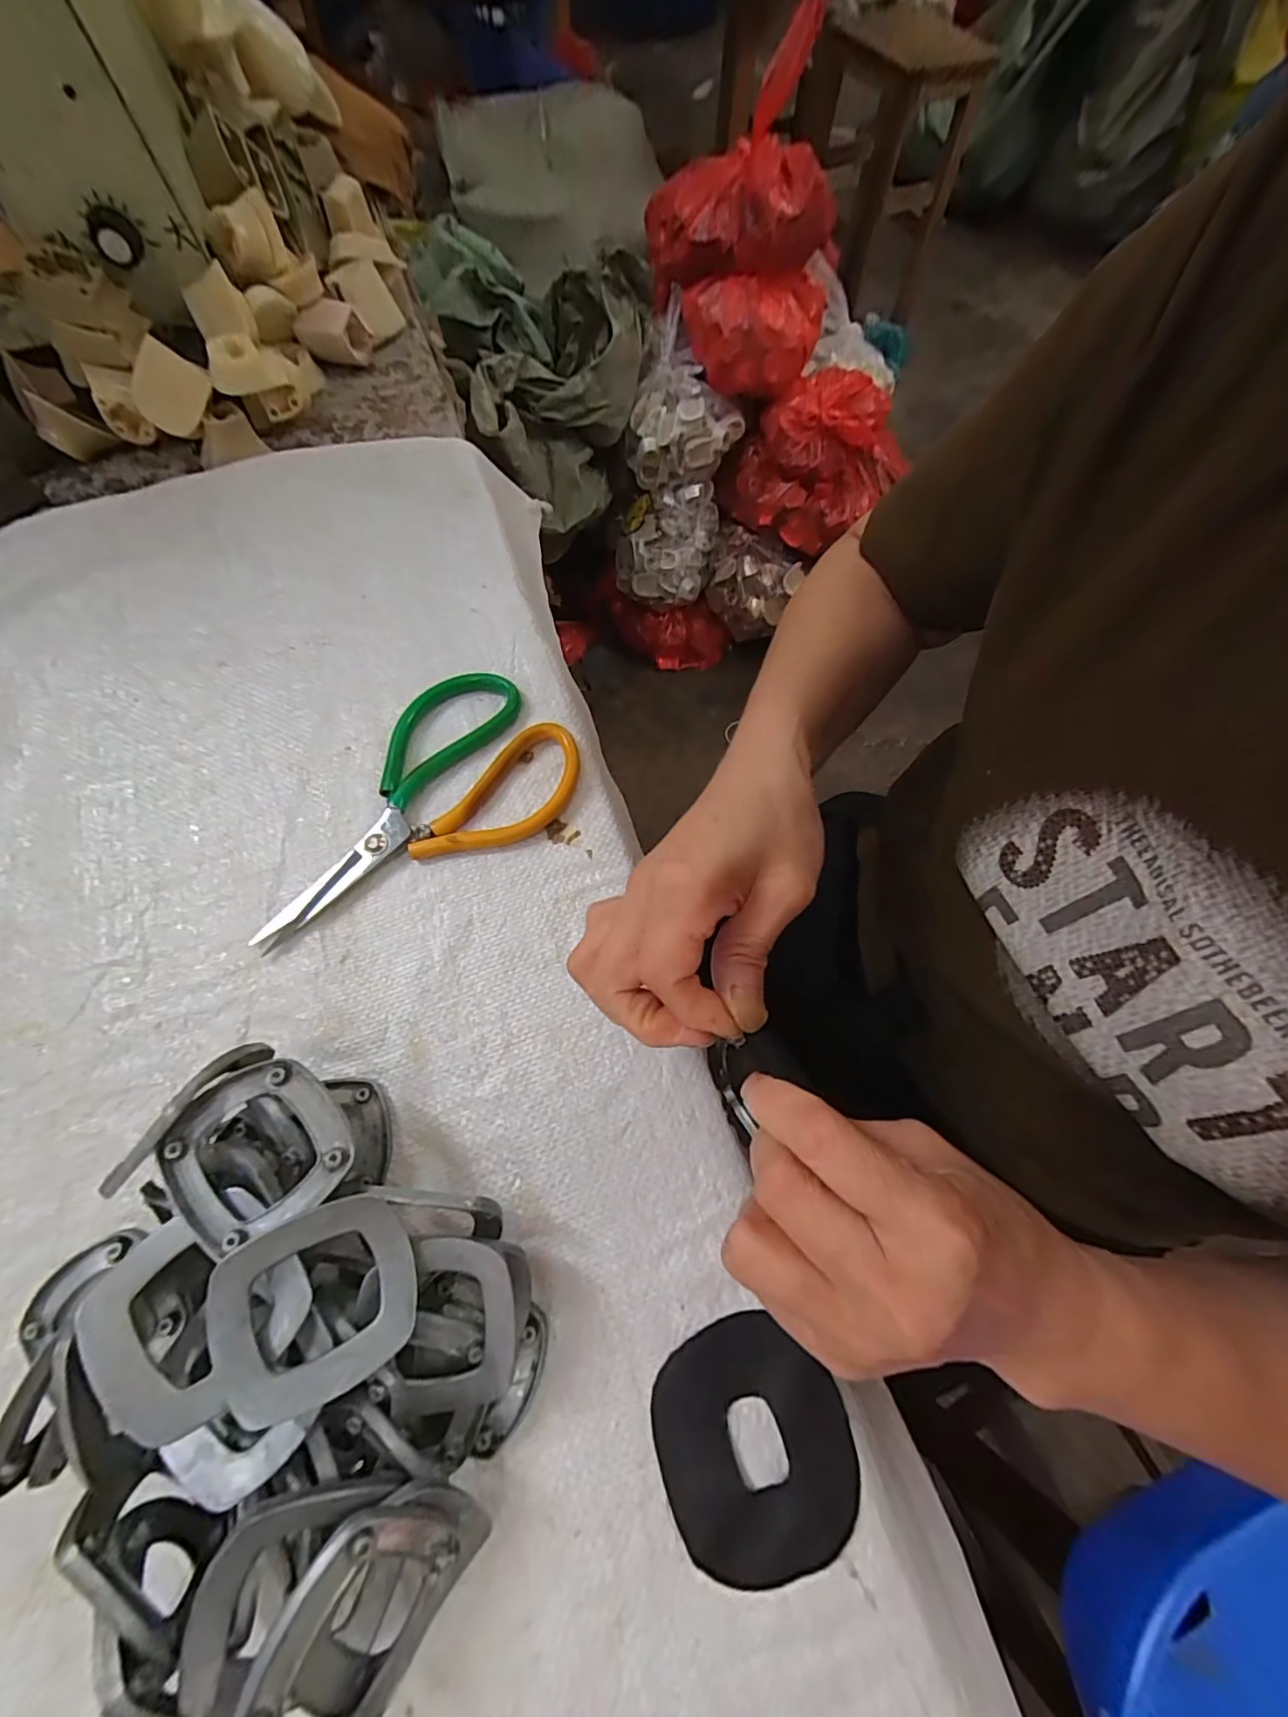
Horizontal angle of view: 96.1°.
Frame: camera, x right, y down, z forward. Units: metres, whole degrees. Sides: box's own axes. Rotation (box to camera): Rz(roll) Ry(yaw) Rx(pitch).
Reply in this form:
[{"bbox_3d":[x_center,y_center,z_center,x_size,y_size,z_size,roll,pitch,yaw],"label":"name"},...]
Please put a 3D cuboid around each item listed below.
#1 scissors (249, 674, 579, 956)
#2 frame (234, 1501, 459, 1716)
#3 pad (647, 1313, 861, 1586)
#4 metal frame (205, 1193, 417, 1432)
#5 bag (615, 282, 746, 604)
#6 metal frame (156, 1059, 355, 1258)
[{"bbox_3d":[-0.133,-0.038,0.327,0.189,0.013,0.107,-27,72,-11],"label":"scissors"},{"bbox_3d":[-0.091,0.246,0.188,0.061,0.015,0.063,46,58,-30],"label":"frame"},{"bbox_3d":[0.044,0.233,0.231,0.074,0.004,0.079,-17,71,-8],"label":"pad"},{"bbox_3d":[-0.114,0.154,0.202,0.062,0.008,0.056,-15,76,-25],"label":"metal frame"},{"bbox_3d":[0.061,-0.691,1.021,0.194,0.439,0.137,5,26,1],"label":"bag"},{"bbox_3d":[-0.146,0.108,0.217,0.058,0.011,0.058,-27,75,-22],"label":"metal frame"}]

